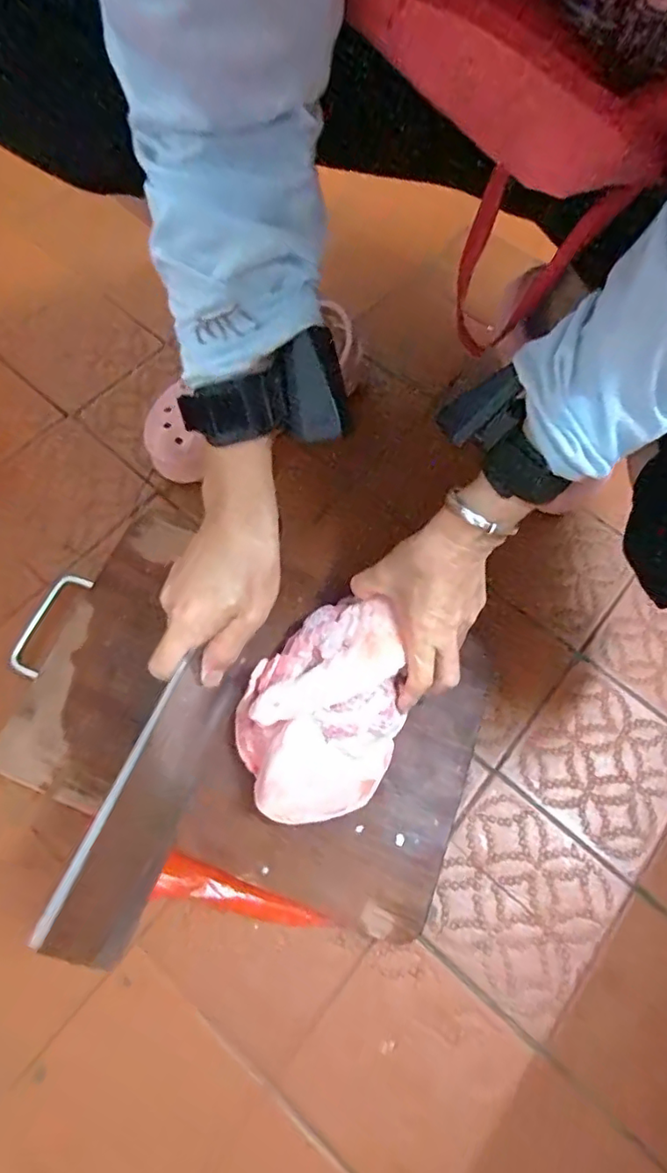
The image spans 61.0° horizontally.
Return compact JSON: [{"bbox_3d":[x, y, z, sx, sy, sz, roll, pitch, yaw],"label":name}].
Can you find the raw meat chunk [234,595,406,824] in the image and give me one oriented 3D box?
[{"bbox_3d":[-0.005,0.091,0.440,0.116,0.062,0.172,21,70,6],"label":"raw meat chunk"}]

